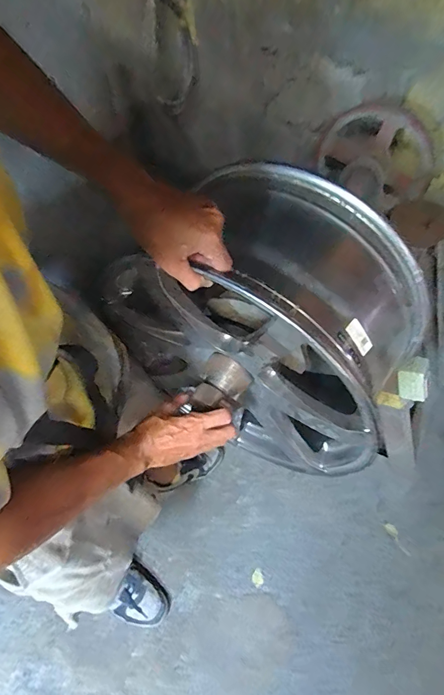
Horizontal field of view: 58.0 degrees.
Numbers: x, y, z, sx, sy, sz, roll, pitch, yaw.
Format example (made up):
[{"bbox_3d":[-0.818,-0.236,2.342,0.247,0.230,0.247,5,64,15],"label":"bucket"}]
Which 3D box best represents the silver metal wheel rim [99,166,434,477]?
[{"bbox_3d":[0.061,-0.021,0.676,0.441,0.457,0.223,25,60,20],"label":"silver metal wheel rim"}]

